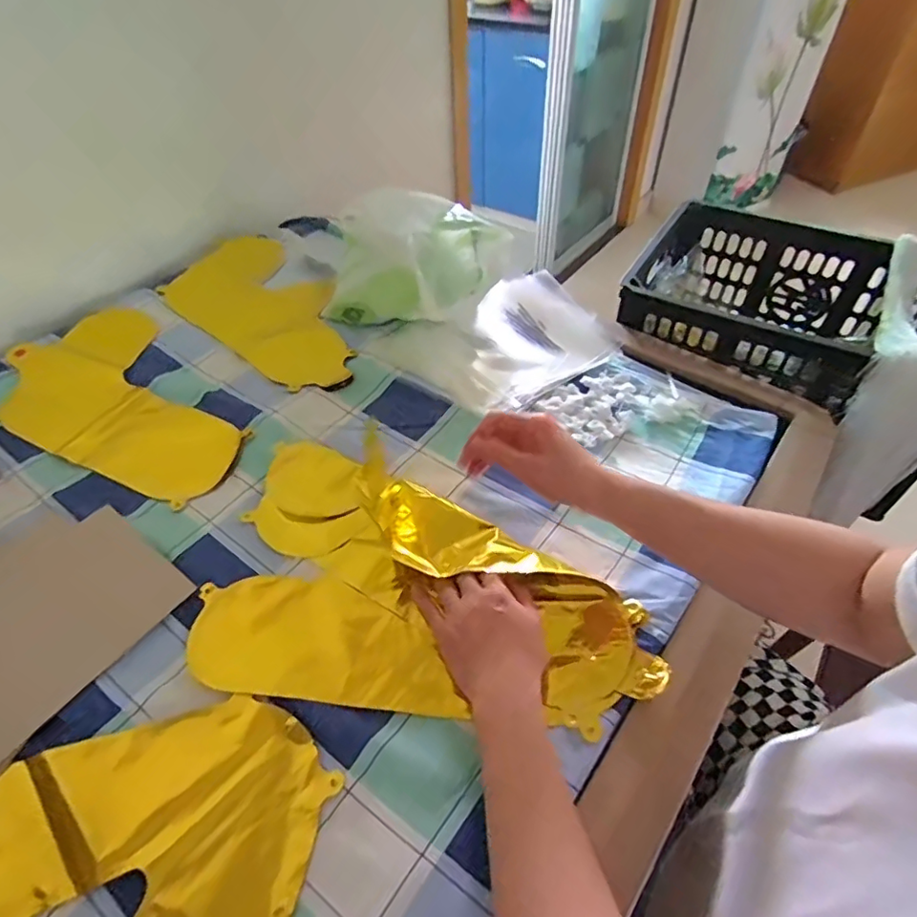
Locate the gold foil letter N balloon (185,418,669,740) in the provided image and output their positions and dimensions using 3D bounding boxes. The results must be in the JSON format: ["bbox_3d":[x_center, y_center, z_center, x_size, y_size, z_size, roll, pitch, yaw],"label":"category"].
[{"bbox_3d":[-0.025,0.097,0.508,0.377,0.024,0.261,5,50,7],"label":"gold foil letter N balloon"}]

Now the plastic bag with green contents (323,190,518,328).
[{"bbox_3d":[-0.058,-0.278,0.767,0.181,0.139,0.208,20,53,18],"label":"plastic bag with green contents"}]

